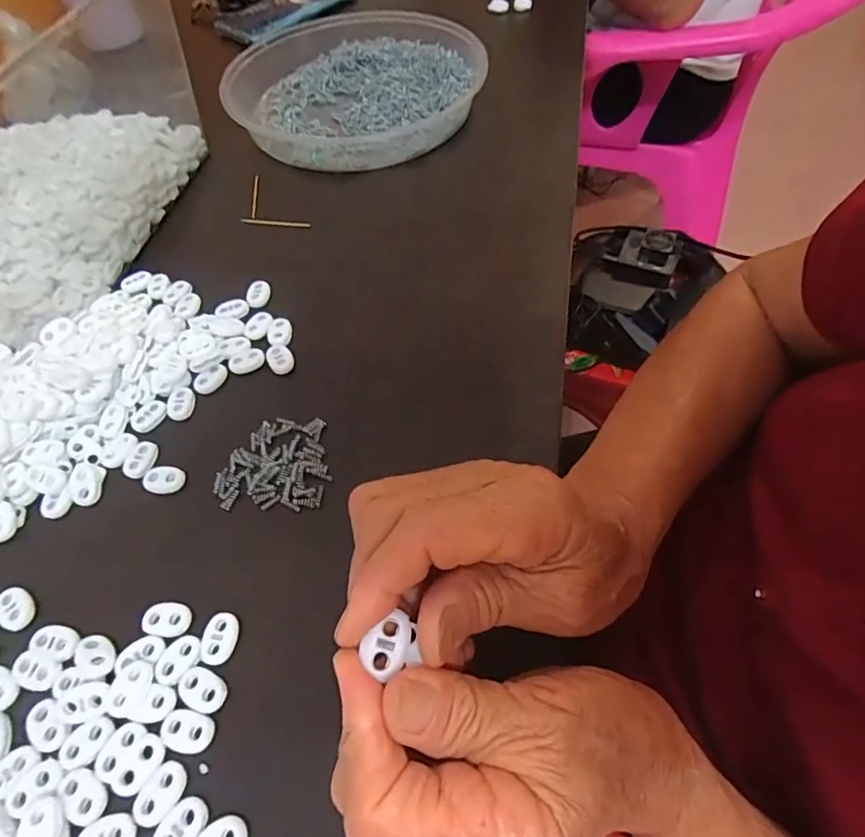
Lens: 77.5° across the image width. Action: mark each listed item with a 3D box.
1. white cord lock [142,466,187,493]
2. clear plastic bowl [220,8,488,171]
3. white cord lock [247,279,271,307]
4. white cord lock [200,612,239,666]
[{"bbox_3d":[-0.149,0.034,0.300,0.022,0.004,0.015,5,56,7],"label":"white cord lock"},{"bbox_3d":[-0.068,-0.313,0.504,0.224,0.047,0.210,-2,56,3],"label":"clear plastic bowl"},{"bbox_3d":[-0.121,-0.086,0.374,0.016,0.004,0.023,-2,56,2],"label":"white cord lock"},{"bbox_3d":[-0.099,0.102,0.250,0.015,0.004,0.022,5,56,7],"label":"white cord lock"}]

